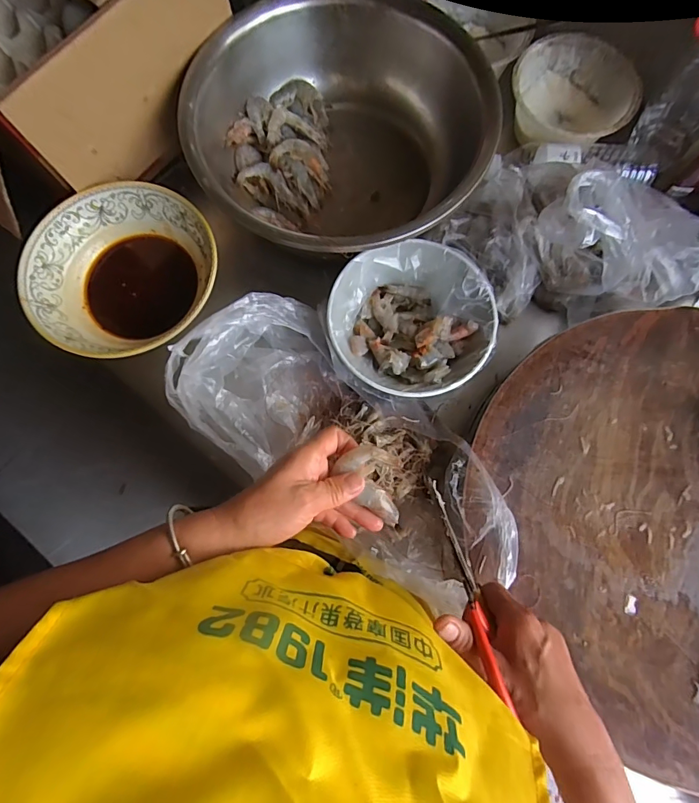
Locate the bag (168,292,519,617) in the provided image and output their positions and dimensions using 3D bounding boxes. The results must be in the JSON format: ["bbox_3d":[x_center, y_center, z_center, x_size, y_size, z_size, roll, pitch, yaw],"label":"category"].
[{"bbox_3d":[-0.002,0.043,0.469,0.388,0.095,0.174,37,82,8],"label":"bag"}]

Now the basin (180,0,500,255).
[{"bbox_3d":[-0.018,-0.336,0.554,0.338,0.140,0.361,0,79,1],"label":"basin"}]

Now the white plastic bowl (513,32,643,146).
[{"bbox_3d":[0.304,-0.415,0.594,0.160,0.070,0.155,0,79,1],"label":"white plastic bowl"}]

